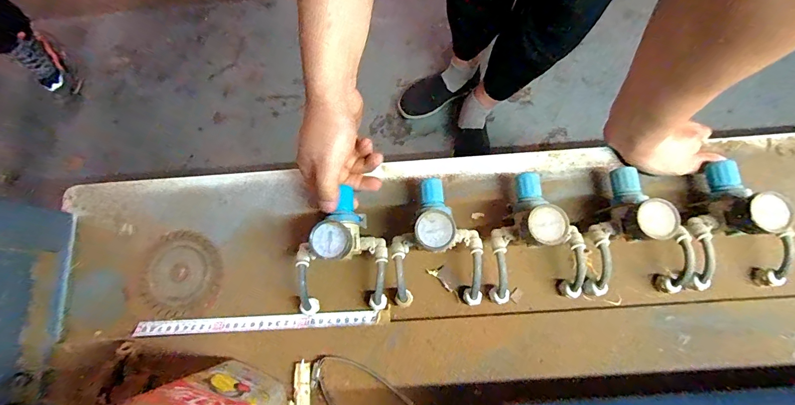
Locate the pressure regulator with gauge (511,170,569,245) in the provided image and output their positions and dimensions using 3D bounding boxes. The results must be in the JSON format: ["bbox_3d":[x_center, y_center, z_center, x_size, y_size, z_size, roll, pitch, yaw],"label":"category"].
[{"bbox_3d":[0.145,0.008,0.409,0.042,0.083,0.087,-12,76,0],"label":"pressure regulator with gauge"}]

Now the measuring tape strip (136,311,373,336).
[{"bbox_3d":[-0.165,0.141,0.432,0.282,0.004,0.016,-3,65,2],"label":"measuring tape strip"}]

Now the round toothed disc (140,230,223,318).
[{"bbox_3d":[-0.261,0.087,0.452,0.090,0.008,0.098,1,77,-2],"label":"round toothed disc"}]

